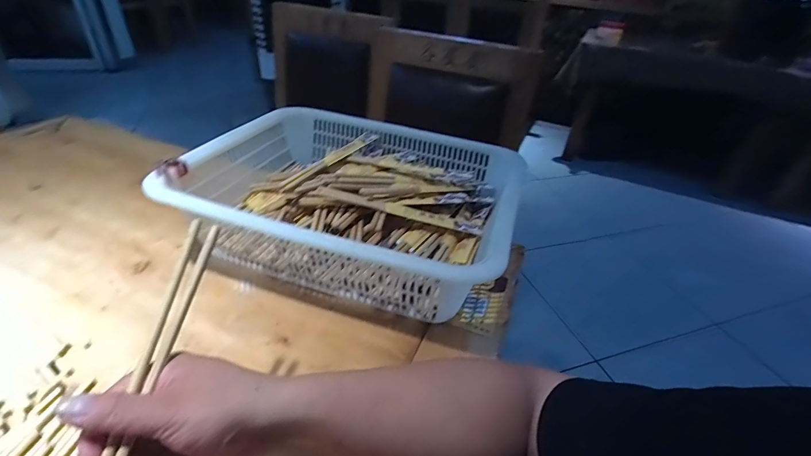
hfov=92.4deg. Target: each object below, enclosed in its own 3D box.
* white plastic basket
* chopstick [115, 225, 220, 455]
[{"bbox_3d":[-0.083,-0.038,0.584,0.454,0.132,0.364,13,36,8],"label":"white plastic basket"},{"bbox_3d":[-0.171,0.096,0.269,0.009,0.007,0.214,9,64,3],"label":"chopstick"}]

